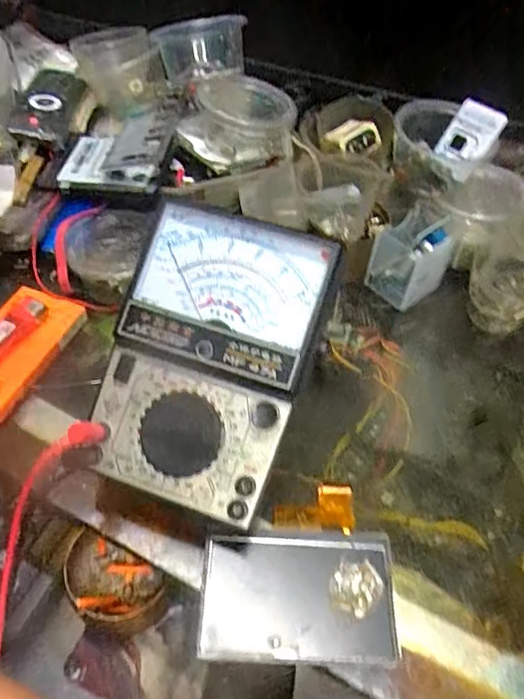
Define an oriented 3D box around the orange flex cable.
[{"bbox_3d":[0.031,0.097,0.332,0.048,0.010,0.030,-3,47,0],"label":"orange flex cable"}]

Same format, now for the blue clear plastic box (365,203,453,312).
[{"bbox_3d":[0.117,-0.073,0.440,0.051,0.059,0.051,-33,59,-27],"label":"blue clear plastic box"}]

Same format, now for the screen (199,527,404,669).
[{"bbox_3d":[0.021,0.132,0.300,0.104,0.004,0.066,2,51,-5],"label":"screen"}]

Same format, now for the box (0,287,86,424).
[{"bbox_3d":[-0.168,0.000,0.377,0.054,0.025,0.097,22,52,14],"label":"box"}]

